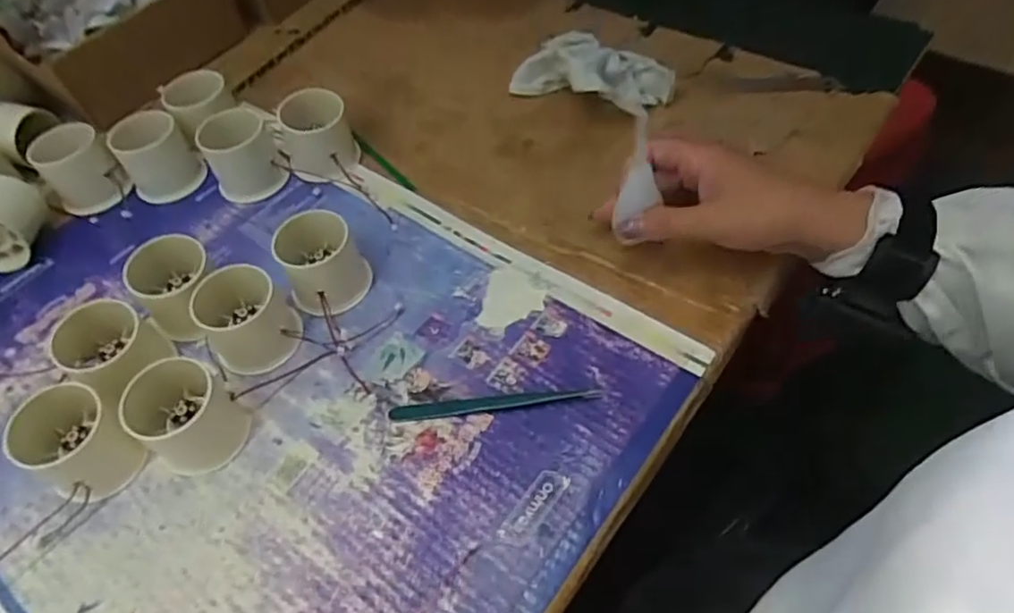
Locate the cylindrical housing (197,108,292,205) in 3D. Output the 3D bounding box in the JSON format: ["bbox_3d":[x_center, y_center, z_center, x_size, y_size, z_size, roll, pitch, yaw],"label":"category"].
[{"bbox_3d":[-0.209,-0.119,0.500,0.050,0.055,0.050,-2,54,3],"label":"cylindrical housing"}]

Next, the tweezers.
[{"bbox_3d":[-0.008,0.059,0.387,0.128,0.006,0.010,-5,54,1],"label":"tweezers"}]

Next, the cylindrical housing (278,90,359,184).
[{"bbox_3d":[-0.150,-0.135,0.504,0.052,0.054,0.055,-2,54,3],"label":"cylindrical housing"}]

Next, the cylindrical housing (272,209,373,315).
[{"bbox_3d":[-0.127,-0.032,0.435,0.053,0.048,0.057,-2,54,3],"label":"cylindrical housing"}]

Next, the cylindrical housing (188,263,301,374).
[{"bbox_3d":[-0.171,0.007,0.413,0.055,0.048,0.054,-2,54,3],"label":"cylindrical housing"}]

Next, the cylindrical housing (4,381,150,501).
[{"bbox_3d":[-0.256,0.077,0.368,0.063,0.048,0.053,31,63,24],"label":"cylindrical housing"}]

